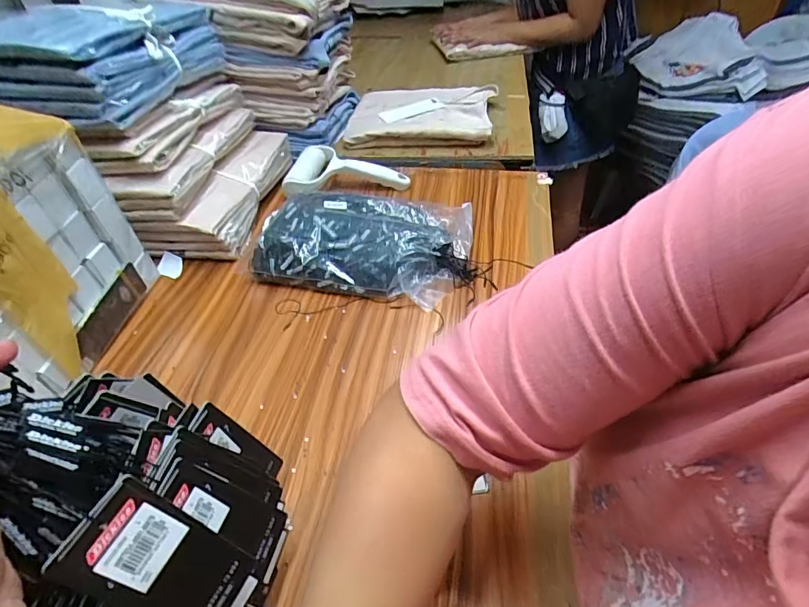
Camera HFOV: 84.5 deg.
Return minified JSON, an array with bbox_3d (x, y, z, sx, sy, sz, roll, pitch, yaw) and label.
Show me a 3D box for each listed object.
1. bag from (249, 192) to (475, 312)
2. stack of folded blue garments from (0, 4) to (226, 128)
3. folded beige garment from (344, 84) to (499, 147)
[{"bbox_3d":[-0.051,-0.085,0.588,0.284,0.066,0.172,8,47,13],"label":"bag"},{"bbox_3d":[-0.392,-0.327,0.580,0.212,0.087,0.270,1,45,7],"label":"stack of folded blue garments"},{"bbox_3d":[0.037,-0.359,0.833,0.267,0.046,0.199,1,45,7],"label":"folded beige garment"}]

